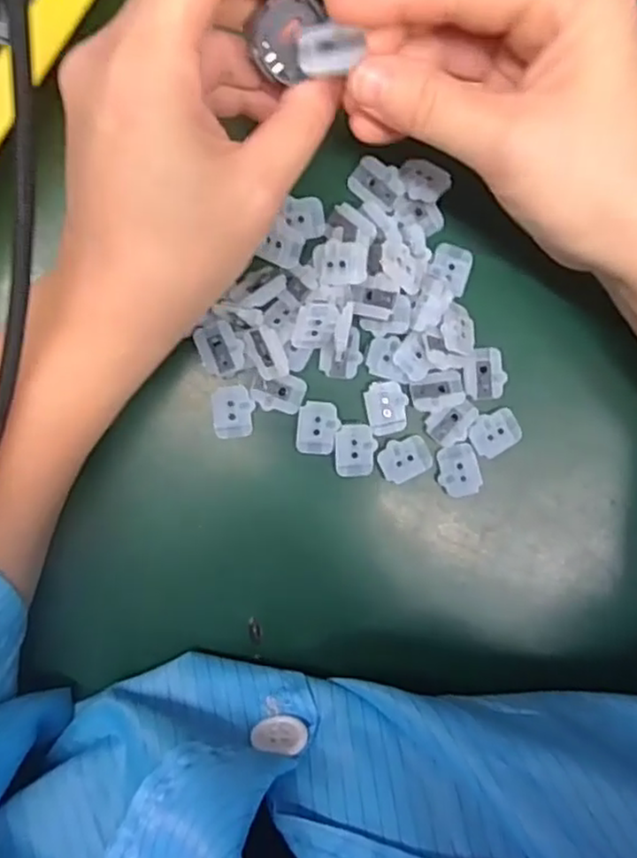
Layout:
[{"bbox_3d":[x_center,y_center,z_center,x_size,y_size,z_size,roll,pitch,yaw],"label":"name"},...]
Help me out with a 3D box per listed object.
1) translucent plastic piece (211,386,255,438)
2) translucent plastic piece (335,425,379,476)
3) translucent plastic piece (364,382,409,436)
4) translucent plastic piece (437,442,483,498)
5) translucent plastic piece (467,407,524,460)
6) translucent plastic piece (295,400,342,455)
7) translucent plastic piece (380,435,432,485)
[{"bbox_3d":[-0.035,-0.007,0.275,0.017,0.004,0.021,-3,91,1],"label":"translucent plastic piece"},{"bbox_3d":[0.015,0.009,0.280,0.016,0.004,0.022,2,91,0],"label":"translucent plastic piece"},{"bbox_3d":[0.029,-0.009,0.280,0.017,0.004,0.022,-12,91,1],"label":"translucent plastic piece"},{"bbox_3d":[0.059,0.017,0.285,0.017,0.006,0.021,-13,91,1],"label":"translucent plastic piece"},{"bbox_3d":[0.075,0.001,0.286,0.022,0.005,0.017,-32,91,1],"label":"translucent plastic piece"},{"bbox_3d":[0.000,0.000,0.279,0.017,0.004,0.022,6,91,0],"label":"translucent plastic piece"},{"bbox_3d":[0.036,0.012,0.283,0.022,0.006,0.016,-30,91,1],"label":"translucent plastic piece"}]

